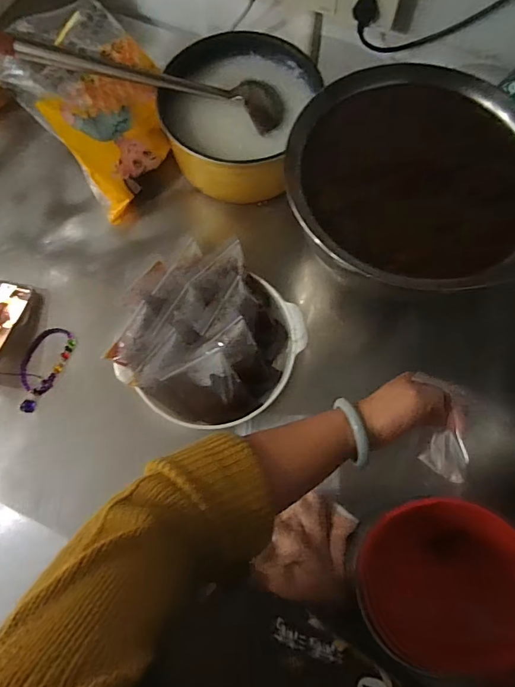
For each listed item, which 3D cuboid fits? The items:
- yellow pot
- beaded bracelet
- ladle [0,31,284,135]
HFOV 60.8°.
[{"bbox_3d":[-0.038,-0.332,0.654,0.215,0.101,0.215,0,72,0],"label":"yellow pot"},{"bbox_3d":[-0.294,0.033,0.597,0.059,0.011,0.120,17,73,5],"label":"beaded bracelet"},{"bbox_3d":[-0.188,-0.357,0.580,0.455,0.038,0.094,6,71,-14],"label":"ladle"}]

